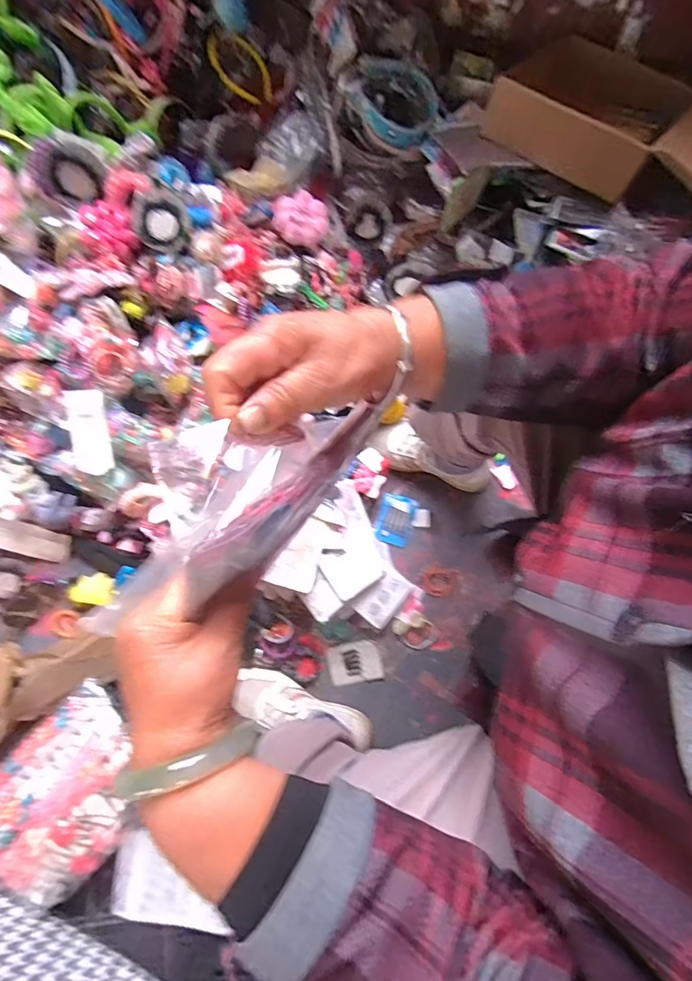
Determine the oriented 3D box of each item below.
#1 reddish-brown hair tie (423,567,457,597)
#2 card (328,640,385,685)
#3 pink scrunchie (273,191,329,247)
[{"bbox_3d":[0.163,0.159,0.779,0.056,0.004,0.050,17,79,3],"label":"reddish-brown hair tie"},{"bbox_3d":[0.015,0.291,0.758,0.083,0.004,0.067,-13,79,-3],"label":"card"},{"bbox_3d":[-0.082,-0.494,0.818,0.099,0.039,0.081,-17,79,-4],"label":"pink scrunchie"}]

